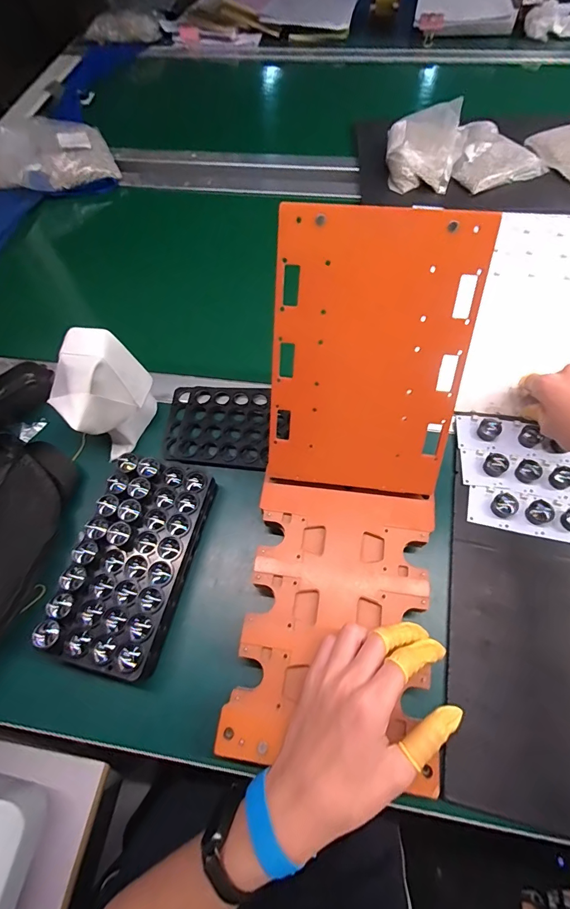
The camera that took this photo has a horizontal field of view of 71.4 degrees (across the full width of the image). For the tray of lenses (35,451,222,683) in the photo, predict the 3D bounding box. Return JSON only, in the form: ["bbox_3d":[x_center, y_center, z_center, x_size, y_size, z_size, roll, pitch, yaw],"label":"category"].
[{"bbox_3d":[-0.143,0.099,0.381,0.094,0.050,0.190,13,65,9],"label":"tray of lenses"}]

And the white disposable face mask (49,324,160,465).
[{"bbox_3d":[-0.195,-0.060,0.426,0.067,0.115,0.099,14,65,9],"label":"white disposable face mask"}]

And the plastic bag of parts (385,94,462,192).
[{"bbox_3d":[0.232,-0.511,0.673,0.116,0.077,0.158,9,65,7],"label":"plastic bag of parts"}]

